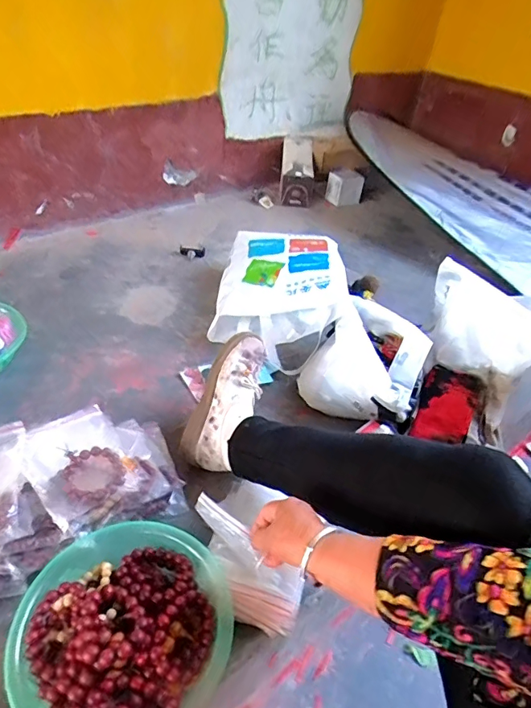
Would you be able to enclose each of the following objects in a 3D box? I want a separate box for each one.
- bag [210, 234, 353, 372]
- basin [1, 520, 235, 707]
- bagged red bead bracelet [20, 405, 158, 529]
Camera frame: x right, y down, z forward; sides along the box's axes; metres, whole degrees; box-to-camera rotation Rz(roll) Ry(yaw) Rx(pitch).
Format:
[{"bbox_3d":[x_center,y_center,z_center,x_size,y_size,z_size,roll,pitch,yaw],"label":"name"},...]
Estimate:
[{"bbox_3d":[0.033,-0.151,1.066,0.275,0.149,0.380,7,41,1],"label":"bag"},{"bbox_3d":[-0.166,0.313,0.535,0.243,0.087,0.232,4,41,-3],"label":"basin"},{"bbox_3d":[-0.255,0.157,0.662,0.162,0.026,0.144,40,41,23],"label":"bagged red bead bracelet"}]

